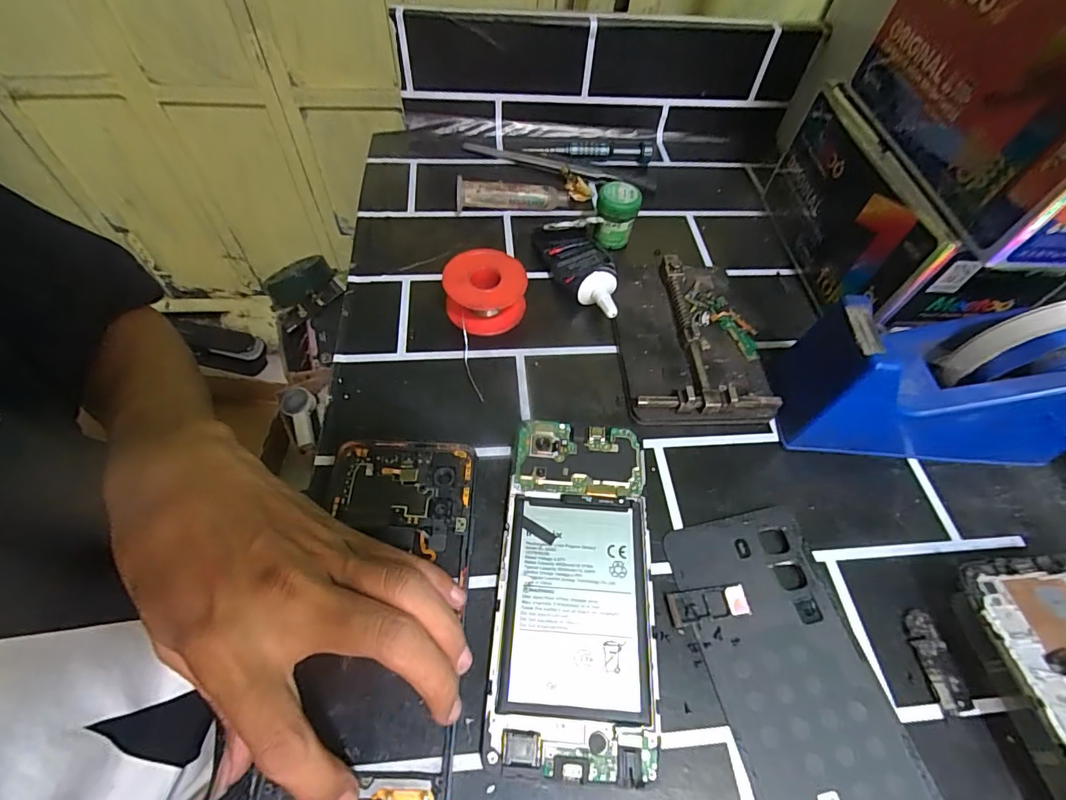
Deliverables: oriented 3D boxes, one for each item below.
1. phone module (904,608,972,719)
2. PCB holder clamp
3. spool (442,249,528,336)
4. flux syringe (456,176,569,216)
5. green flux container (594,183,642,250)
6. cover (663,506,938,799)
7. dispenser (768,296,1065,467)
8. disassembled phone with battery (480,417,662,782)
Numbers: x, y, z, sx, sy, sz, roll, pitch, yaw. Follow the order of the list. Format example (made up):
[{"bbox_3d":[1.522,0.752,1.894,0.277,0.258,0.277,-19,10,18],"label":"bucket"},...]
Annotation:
[{"bbox_3d":[0.189,0.122,0.228,0.017,0.004,0.042,-5,58,-6],"label":"phone module"},{"bbox_3d":[0.102,-0.045,0.321,0.089,0.022,0.132,0,57,-3],"label":"PCB holder clamp"},{"bbox_3d":[-0.031,-0.071,0.323,0.052,0.030,0.048,1,57,-2],"label":"spool"},{"bbox_3d":[-0.016,-0.161,0.387,0.088,0.023,0.015,-2,58,-4],"label":"flux syringe"},{"bbox_3d":[0.061,-0.135,0.360,0.029,0.040,0.026,14,58,6],"label":"green flux container"},{"bbox_3d":[0.119,0.133,0.216,0.075,0.005,0.164,-9,58,-9],"label":"cover"},{"bbox_3d":[0.226,-0.015,0.264,0.156,0.097,0.060,6,57,0],"label":"dispenser"},{"bbox_3d":[0.021,0.085,0.239,0.072,0.009,0.160,5,57,0],"label":"disassembled phone with battery"}]

